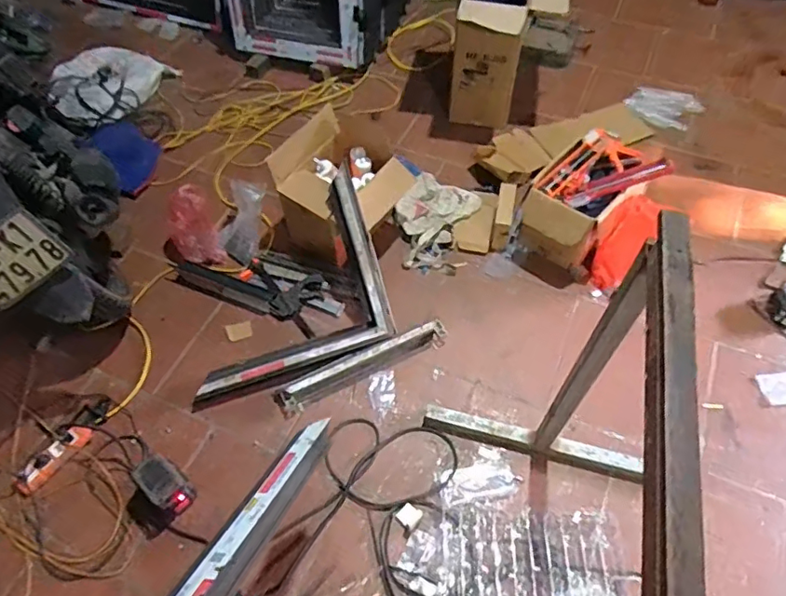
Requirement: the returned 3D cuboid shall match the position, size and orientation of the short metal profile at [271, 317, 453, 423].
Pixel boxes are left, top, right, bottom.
[{"bbox_3d":[-0.078,0.192,1.559,0.523,0.046,0.088,-23,59,-13],"label":"short metal profile"}]

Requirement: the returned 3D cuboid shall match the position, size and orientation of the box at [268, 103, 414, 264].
[{"bbox_3d":[-0.163,-0.339,1.754,0.400,0.315,0.317,-40,64,-22],"label":"box"}]

